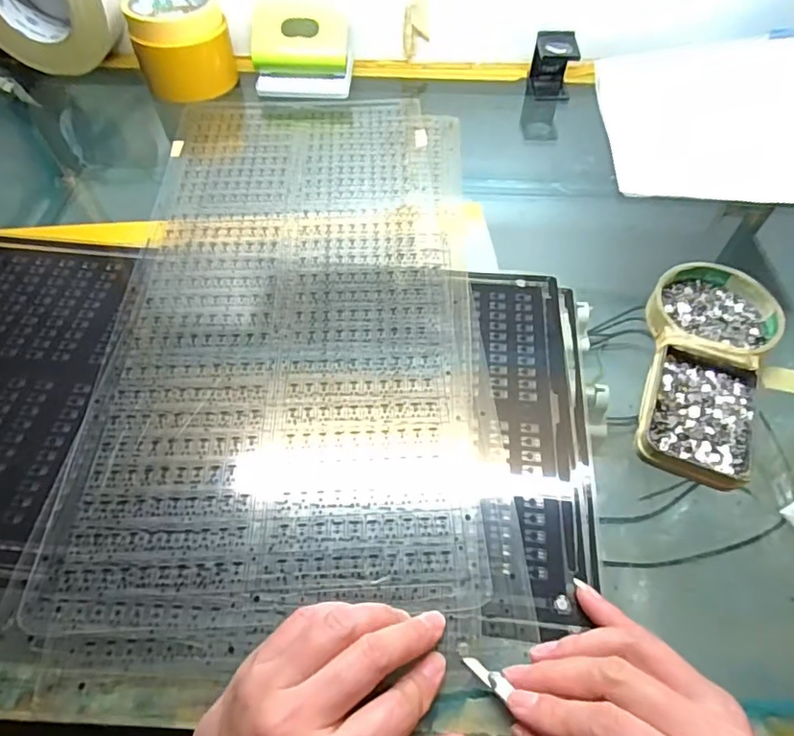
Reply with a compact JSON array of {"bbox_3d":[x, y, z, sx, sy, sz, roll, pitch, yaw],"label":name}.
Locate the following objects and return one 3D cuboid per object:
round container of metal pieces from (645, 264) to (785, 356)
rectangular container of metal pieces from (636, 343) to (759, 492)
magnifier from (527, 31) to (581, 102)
[{"bbox_3d":[0.219,-0.038,0.376,0.082,0.019,0.080,0,54,0],"label":"round container of metal pieces"},{"bbox_3d":[0.188,0.029,0.332,0.065,0.016,0.093,21,57,15],"label":"rectangular container of metal pieces"},{"bbox_3d":[0.166,-0.319,0.568,0.042,0.060,0.037,6,54,4],"label":"magnifier"}]

